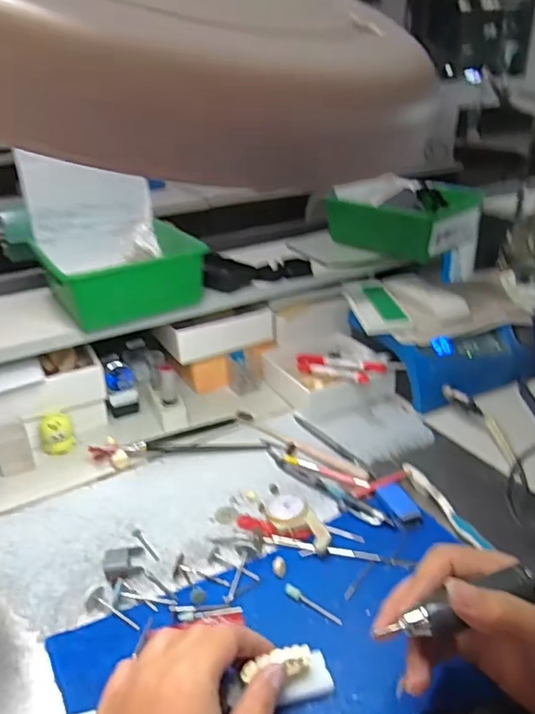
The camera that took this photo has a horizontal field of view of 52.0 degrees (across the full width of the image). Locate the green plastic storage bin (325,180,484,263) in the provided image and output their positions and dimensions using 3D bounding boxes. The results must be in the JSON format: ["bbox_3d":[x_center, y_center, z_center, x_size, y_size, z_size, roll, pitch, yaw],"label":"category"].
[{"bbox_3d":[0.190,-0.191,0.765,0.172,0.067,0.138,20,34,35],"label":"green plastic storage bin"}]

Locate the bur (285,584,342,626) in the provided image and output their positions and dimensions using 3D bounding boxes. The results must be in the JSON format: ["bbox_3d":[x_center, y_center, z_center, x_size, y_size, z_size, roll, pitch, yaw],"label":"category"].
[{"bbox_3d":[0.034,0.186,0.414,0.050,0.008,0.010,20,34,35],"label":"bur"}]

